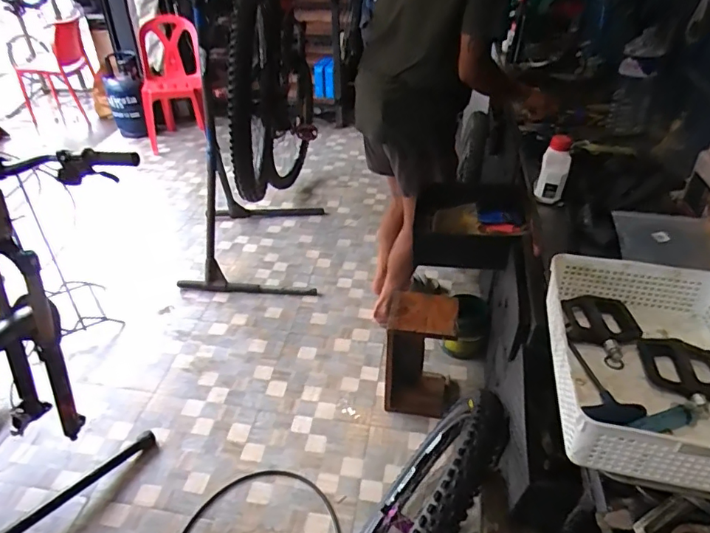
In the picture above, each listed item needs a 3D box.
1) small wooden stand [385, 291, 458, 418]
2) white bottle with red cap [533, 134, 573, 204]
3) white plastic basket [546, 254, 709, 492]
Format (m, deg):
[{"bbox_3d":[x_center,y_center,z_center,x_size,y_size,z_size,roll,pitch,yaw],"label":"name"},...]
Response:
[{"bbox_3d":[0.219,0.289,1.711,0.237,0.409,0.207,1,35,10],"label":"small wooden stand"},{"bbox_3d":[0.470,-0.230,1.195,0.068,0.161,0.045,16,7,19],"label":"white bottle with red cap"},{"bbox_3d":[0.389,0.121,0.655,0.242,0.086,0.327,3,35,12],"label":"white plastic basket"}]

